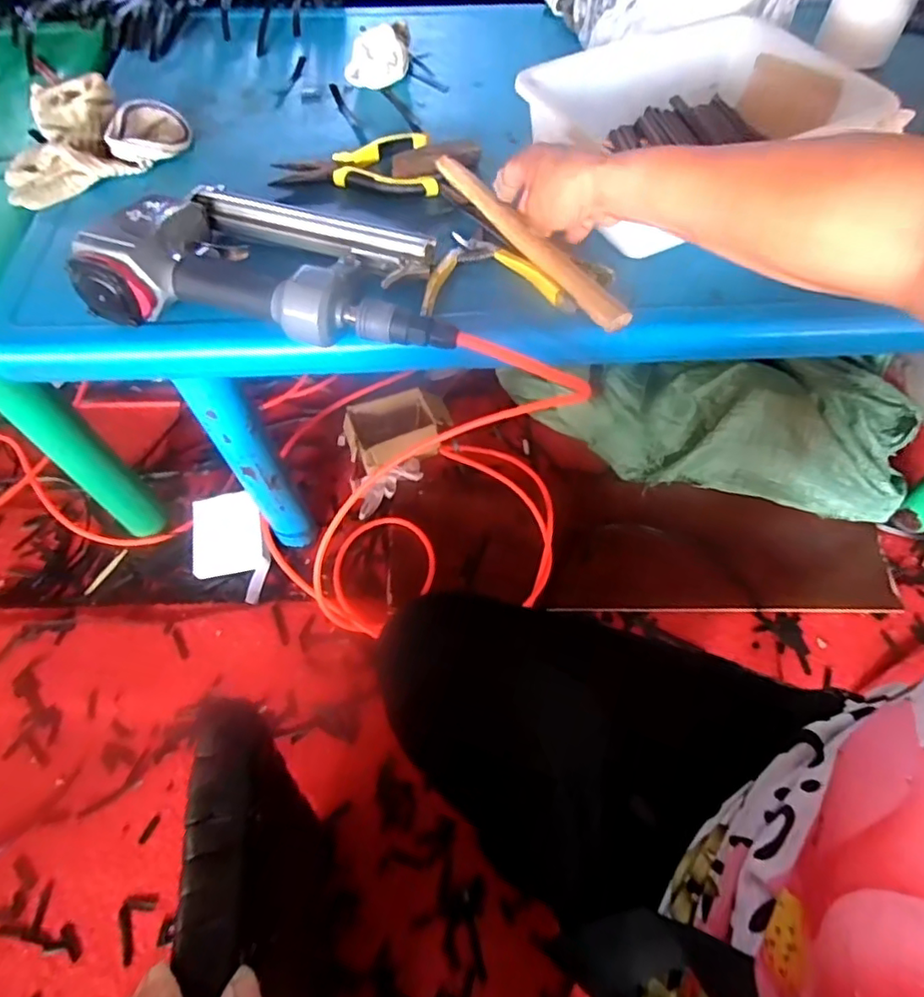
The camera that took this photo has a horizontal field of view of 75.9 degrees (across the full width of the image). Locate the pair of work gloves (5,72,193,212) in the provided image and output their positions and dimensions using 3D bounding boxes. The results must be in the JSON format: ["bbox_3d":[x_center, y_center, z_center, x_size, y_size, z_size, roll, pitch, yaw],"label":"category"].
[{"bbox_3d":[-0.374,-0.365,0.587,0.177,0.033,0.172,-30,64,-17],"label":"pair of work gloves"}]

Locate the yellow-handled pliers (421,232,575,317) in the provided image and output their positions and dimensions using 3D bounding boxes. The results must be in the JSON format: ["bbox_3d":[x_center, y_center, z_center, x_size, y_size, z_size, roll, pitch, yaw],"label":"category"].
[{"bbox_3d":[0.023,-0.188,0.488,0.117,0.019,0.109,-6,59,-4],"label":"yellow-handled pliers"}]

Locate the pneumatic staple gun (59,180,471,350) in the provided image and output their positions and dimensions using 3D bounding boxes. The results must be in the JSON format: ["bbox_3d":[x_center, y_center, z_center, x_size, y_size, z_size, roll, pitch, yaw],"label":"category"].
[{"bbox_3d":[-0.132,-0.189,0.462,0.275,0.064,0.156,8,60,5],"label":"pneumatic staple gun"}]

